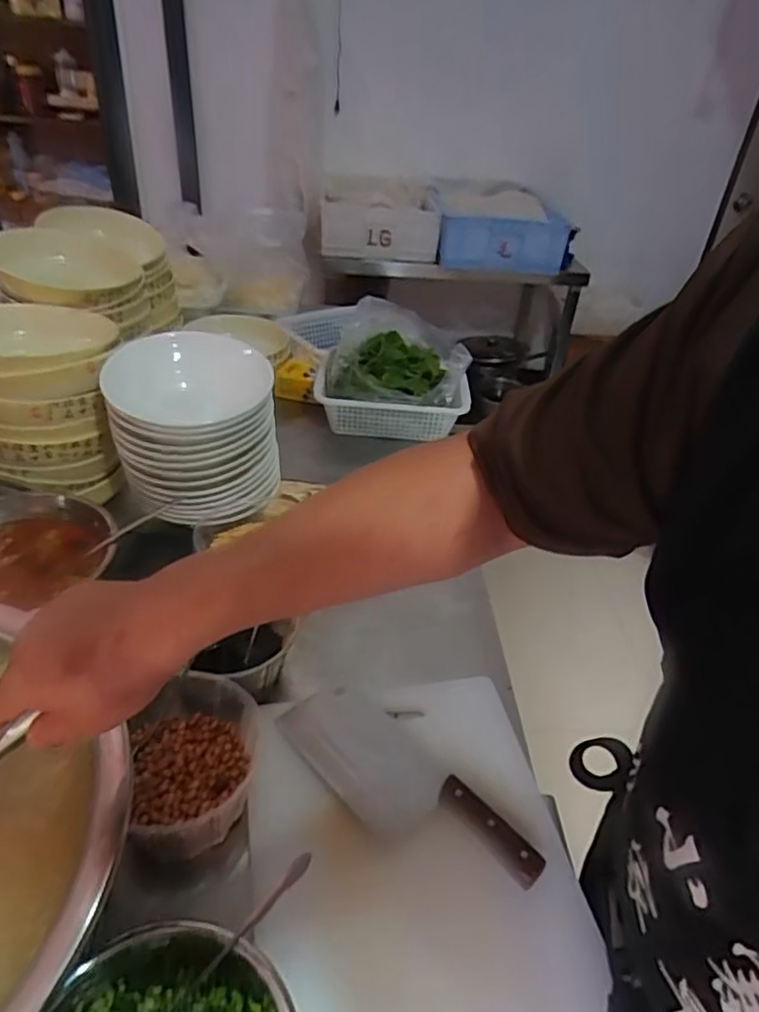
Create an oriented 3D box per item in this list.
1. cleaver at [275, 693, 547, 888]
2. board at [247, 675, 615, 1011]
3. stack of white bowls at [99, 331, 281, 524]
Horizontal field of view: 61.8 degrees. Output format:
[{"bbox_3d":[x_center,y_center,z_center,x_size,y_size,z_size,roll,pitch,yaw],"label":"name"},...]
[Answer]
[{"bbox_3d":[0.019,0.280,0.646,0.106,0.025,0.287,-25,46,-34],"label":"cleaver"},{"bbox_3d":[0.030,0.335,0.597,0.290,0.022,0.388,-2,37,-10],"label":"board"},{"bbox_3d":[-0.262,-0.116,0.910,0.215,0.197,0.177,-4,38,-12],"label":"stack of white bowls"}]

